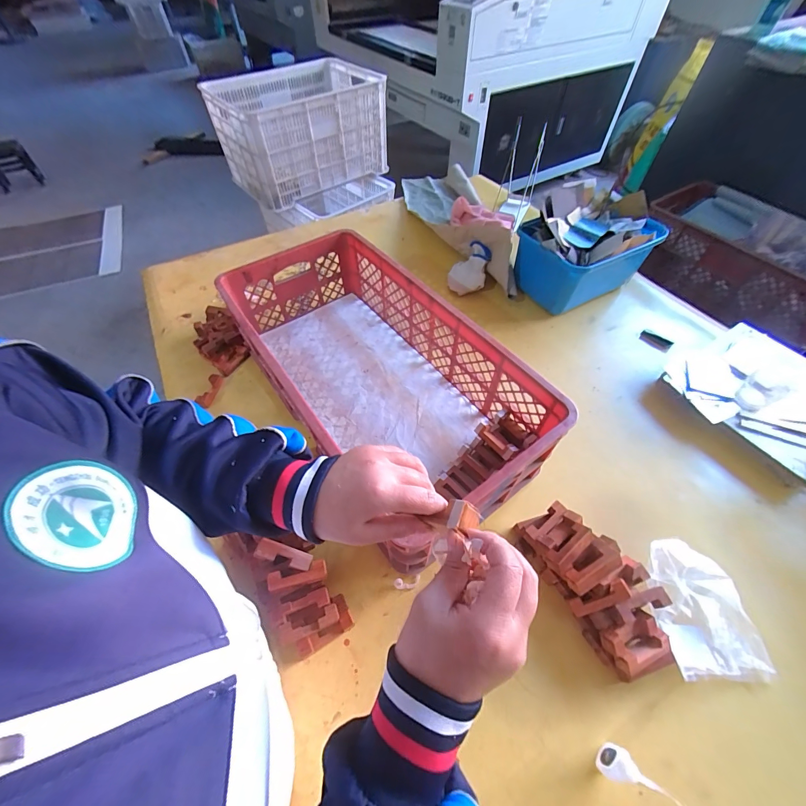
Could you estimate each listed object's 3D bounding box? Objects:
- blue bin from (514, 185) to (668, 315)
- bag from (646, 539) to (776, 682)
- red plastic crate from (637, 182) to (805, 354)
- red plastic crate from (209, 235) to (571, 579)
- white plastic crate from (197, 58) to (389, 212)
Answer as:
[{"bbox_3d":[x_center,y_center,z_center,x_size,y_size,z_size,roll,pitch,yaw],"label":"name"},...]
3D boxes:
[{"bbox_3d":[0.440,-0.376,0.863,0.284,0.180,0.222,-26,59,-16],"label":"blue bin"},{"bbox_3d":[0.423,0.290,0.496,0.126,0.034,0.168,-2,56,0],"label":"bag"},{"bbox_3d":[1.107,-0.467,1.146,0.332,0.238,0.647,-32,61,-19],"label":"red plastic crate"},{"bbox_3d":[-0.062,-0.068,0.661,0.316,0.180,0.651,-32,61,-19],"label":"red plastic crate"},{"bbox_3d":[-0.405,-1.100,1.420,0.626,0.325,0.414,-29,60,-17],"label":"white plastic crate"}]

